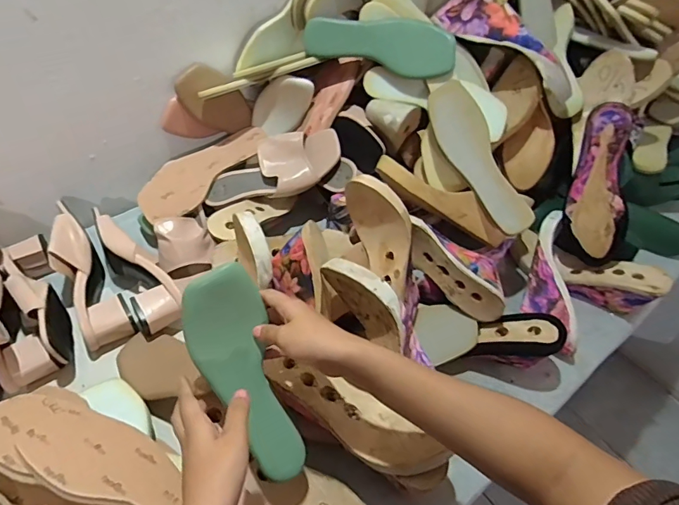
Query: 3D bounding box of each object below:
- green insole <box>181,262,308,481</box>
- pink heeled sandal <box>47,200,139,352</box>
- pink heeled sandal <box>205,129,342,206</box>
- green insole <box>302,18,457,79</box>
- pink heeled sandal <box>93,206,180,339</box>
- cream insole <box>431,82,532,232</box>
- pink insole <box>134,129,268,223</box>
[{"bbox_3d":[-0.095,0.127,0.466,0.078,0.025,0.227,-23,99,-21],"label":"green insole"},{"bbox_3d":[-0.369,0.026,0.651,0.070,0.079,0.234,-25,74,-22],"label":"pink heeled sandal"},{"bbox_3d":[-0.111,-0.137,0.752,0.237,0.055,0.094,-22,54,3],"label":"pink heeled sandal"},{"bbox_3d":[0.062,-0.329,0.707,0.234,0.076,0.017,15,26,11],"label":"green insole"},{"bbox_3d":[-0.303,0.030,0.668,0.071,0.090,0.217,-30,60,-25],"label":"pink heeled sandal"},{"bbox_3d":[0.203,-0.140,0.663,0.074,0.024,0.245,-20,78,-19],"label":"cream insole"},{"bbox_3d":[-0.222,-0.134,0.745,0.231,0.019,0.078,-37,94,-20],"label":"pink insole"}]

